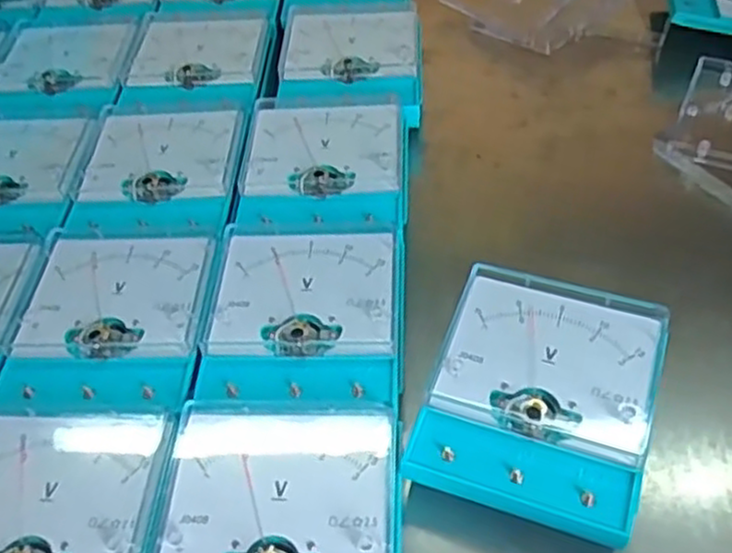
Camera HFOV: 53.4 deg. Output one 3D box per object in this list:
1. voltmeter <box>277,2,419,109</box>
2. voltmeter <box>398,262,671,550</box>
[{"bbox_3d":[-0.009,-0.154,0.537,0.100,0.042,0.121,-1,50,5],"label":"voltmeter"},{"bbox_3d":[0.083,0.060,0.347,0.098,0.038,0.121,14,53,17],"label":"voltmeter"}]

